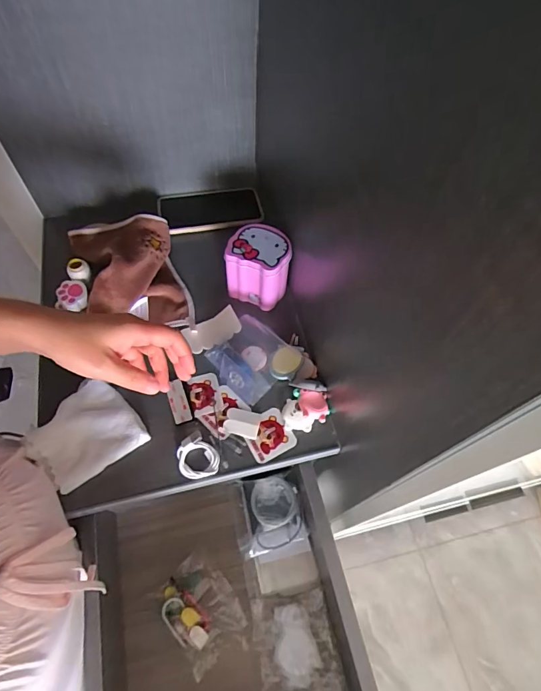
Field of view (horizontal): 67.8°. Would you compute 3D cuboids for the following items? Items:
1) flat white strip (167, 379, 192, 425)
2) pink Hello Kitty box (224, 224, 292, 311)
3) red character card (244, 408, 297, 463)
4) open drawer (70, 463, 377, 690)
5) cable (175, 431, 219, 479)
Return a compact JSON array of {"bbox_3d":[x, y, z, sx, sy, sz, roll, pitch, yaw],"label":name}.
[{"bbox_3d":[-0.119,0.072,0.519,0.021,0.006,0.058,-18,63,-12],"label":"flat white strip"},{"bbox_3d":[-0.016,-0.111,0.581,0.084,0.093,0.076,16,62,7],"label":"pink Hello Kitty box"},{"bbox_3d":[-0.002,0.115,0.512,0.055,0.007,0.056,-25,66,-14],"label":"red character card"},{"bbox_3d":[-0.045,0.371,0.474,0.317,0.132,0.404,-11,62,-8],"label":"open drawer"},{"bbox_3d":[-0.088,0.133,0.482,0.046,0.024,0.051,-29,66,-17],"label":"cable"}]

